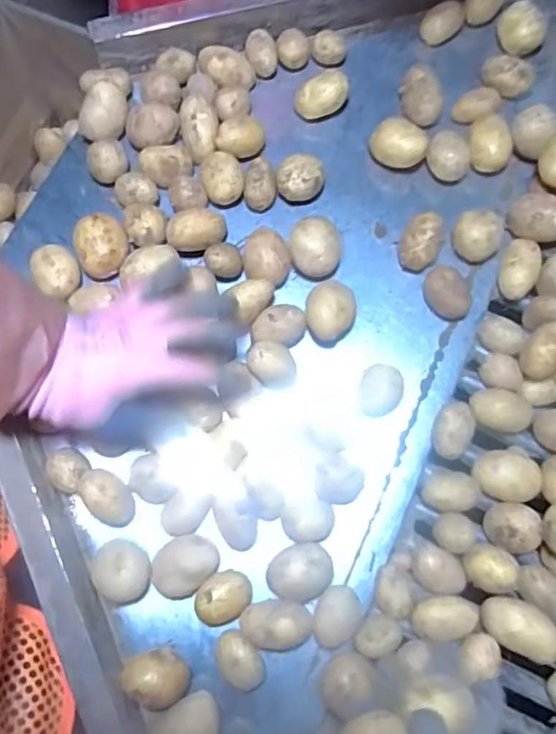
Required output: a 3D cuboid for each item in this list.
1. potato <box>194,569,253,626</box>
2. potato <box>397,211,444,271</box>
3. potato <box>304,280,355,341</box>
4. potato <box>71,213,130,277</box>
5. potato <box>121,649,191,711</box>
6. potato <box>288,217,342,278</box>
[{"bbox_3d":[-0.042,0.181,0.441,0.036,0.025,0.046,44,80,8],"label":"potato"},{"bbox_3d":[0.131,-0.113,0.525,0.035,0.039,0.048,27,78,2],"label":"potato"},{"bbox_3d":[0.047,-0.048,0.502,0.043,0.044,0.049,24,78,2],"label":"potato"},{"bbox_3d":[-0.156,-0.106,0.507,0.045,0.039,0.046,1,79,-3],"label":"potato"},{"bbox_3d":[-0.091,0.236,0.422,0.041,0.035,0.043,1,79,-3],"label":"potato"},{"bbox_3d":[0.034,-0.106,0.518,0.046,0.042,0.050,1,79,-3],"label":"potato"}]

